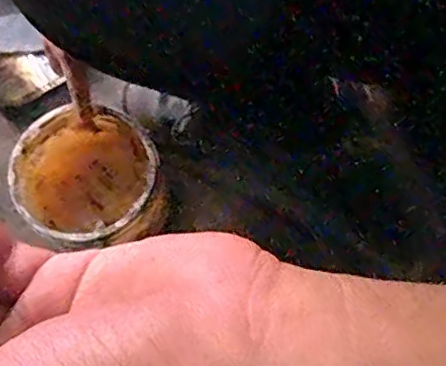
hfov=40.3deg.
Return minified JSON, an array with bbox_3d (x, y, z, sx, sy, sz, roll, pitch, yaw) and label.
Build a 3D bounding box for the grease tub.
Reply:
[{"bbox_3d":[-0.147,0.004,0.688,0.144,0.127,0.152,0,73,1],"label":"grease tub"}]

